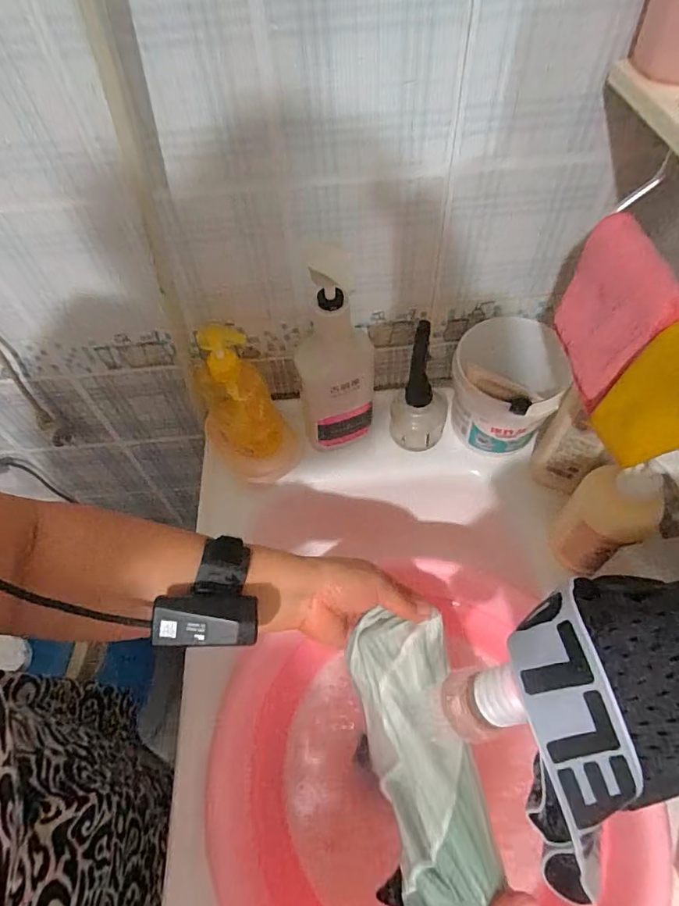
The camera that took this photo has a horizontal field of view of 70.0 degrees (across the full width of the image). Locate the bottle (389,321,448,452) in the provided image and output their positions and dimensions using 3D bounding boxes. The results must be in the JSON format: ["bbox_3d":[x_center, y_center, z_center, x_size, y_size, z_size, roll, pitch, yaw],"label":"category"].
[{"bbox_3d":[0.096,-0.073,0.568,0.067,0.138,0.076,8,59,9],"label":"bottle"}]

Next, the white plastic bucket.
[{"bbox_3d":[0.199,-0.071,0.568,0.112,0.135,0.120,-2,58,3],"label":"white plastic bucket"}]

